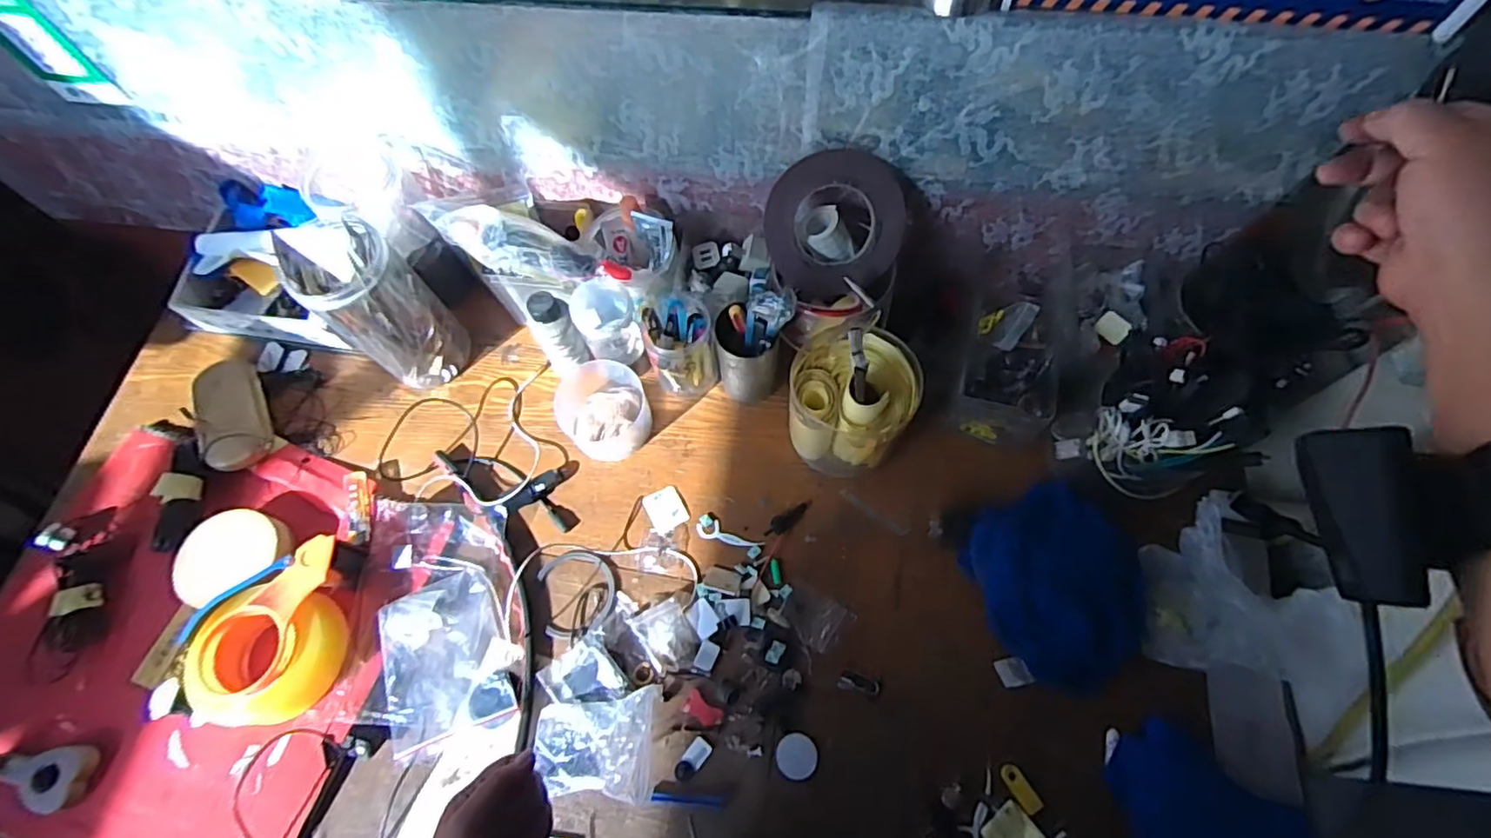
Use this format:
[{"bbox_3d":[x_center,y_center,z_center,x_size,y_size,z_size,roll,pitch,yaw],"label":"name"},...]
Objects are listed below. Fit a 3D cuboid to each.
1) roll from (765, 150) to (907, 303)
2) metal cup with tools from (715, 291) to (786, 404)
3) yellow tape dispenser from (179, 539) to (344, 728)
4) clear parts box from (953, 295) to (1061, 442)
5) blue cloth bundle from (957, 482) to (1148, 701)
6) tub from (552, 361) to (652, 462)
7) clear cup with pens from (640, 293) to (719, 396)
[{"bbox_3d":[0.089,-0.189,0.639,0.134,0.146,0.022,1,25,4],"label":"roll"},{"bbox_3d":[0.006,-0.078,0.671,0.073,0.165,0.059,-5,65,-1],"label":"metal cup with tools"},{"bbox_3d":[-0.459,0.203,0.603,0.134,0.056,0.158,-5,65,-1],"label":"yellow tape dispenser"},{"bbox_3d":[0.283,-0.053,0.673,0.107,0.077,0.144,16,67,9],"label":"clear parts box"},{"bbox_3d":[0.300,0.157,0.607,0.143,0.045,0.178,-23,67,-8],"label":"blue cloth bundle"},{"bbox_3d":[-0.158,-0.013,0.705,0.093,0.053,0.108,-38,70,-14],"label":"tub"},{"bbox_3d":[-0.068,-0.076,0.688,0.069,0.116,0.063,-1,65,2],"label":"clear cup with pens"}]

